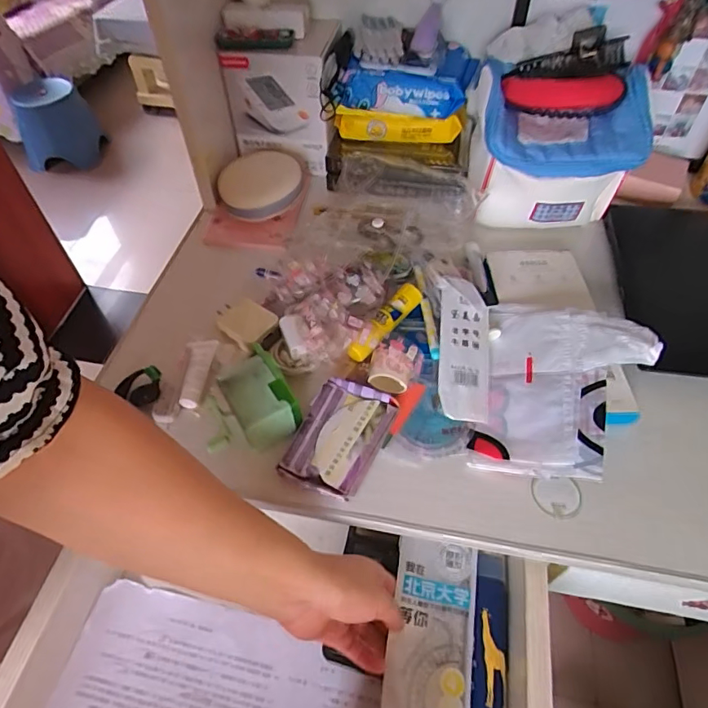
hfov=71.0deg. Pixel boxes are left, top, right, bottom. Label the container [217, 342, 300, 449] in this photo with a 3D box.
[{"bbox_3d":[-0.087,0.037,0.448,0.051,0.034,0.084,-25,56,-18],"label":"container"}]

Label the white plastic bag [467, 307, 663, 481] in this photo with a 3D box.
[{"bbox_3d":[0.192,0.031,0.451,0.138,0.030,0.175,1,58,27],"label":"white plastic bag"}]

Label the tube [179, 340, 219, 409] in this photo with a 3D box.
[{"bbox_3d":[-0.154,0.016,0.489,0.032,0.016,0.075,-2,52,0],"label":"tube"}]

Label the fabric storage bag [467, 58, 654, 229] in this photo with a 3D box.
[{"bbox_3d":[0.230,-0.245,0.593,0.181,0.138,0.142,3,52,3],"label":"fabric storage bag"}]

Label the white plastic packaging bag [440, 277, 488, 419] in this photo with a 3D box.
[{"bbox_3d":[0.106,-0.008,0.475,0.045,0.008,0.145,1,68,5],"label":"white plastic packaging bag"}]

